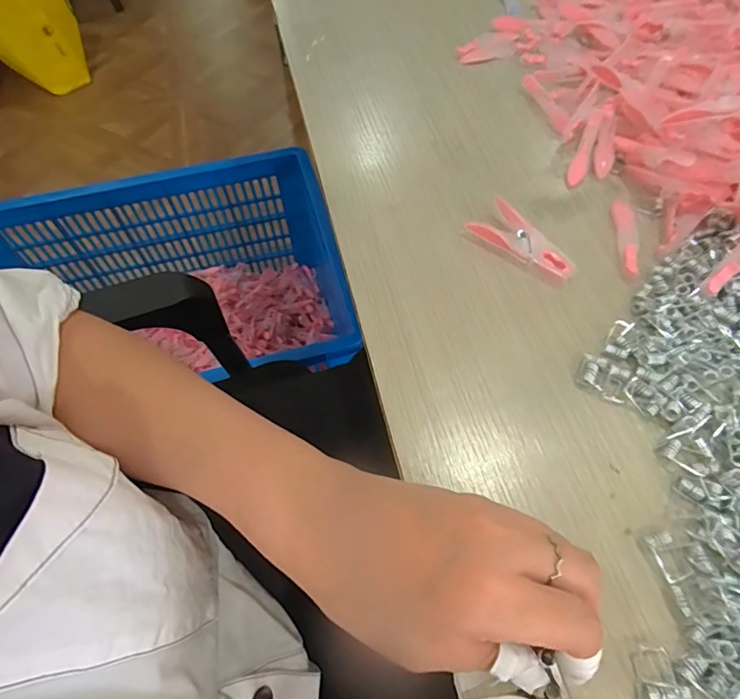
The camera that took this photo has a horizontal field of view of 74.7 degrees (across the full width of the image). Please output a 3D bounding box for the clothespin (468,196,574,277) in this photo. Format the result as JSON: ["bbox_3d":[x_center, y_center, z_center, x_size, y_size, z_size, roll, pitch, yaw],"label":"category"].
[{"bbox_3d":[0.110,-0.075,0.346,0.031,0.016,0.076,-41,66,-19],"label":"clothespin"}]

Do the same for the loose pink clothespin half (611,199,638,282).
[{"bbox_3d":[0.185,-0.081,0.349,0.014,0.007,0.076,7,60,6],"label":"loose pink clothespin half"}]

